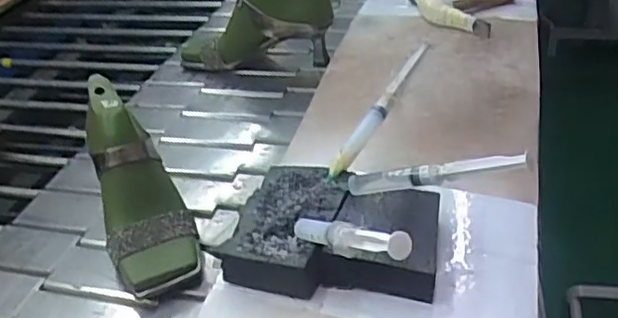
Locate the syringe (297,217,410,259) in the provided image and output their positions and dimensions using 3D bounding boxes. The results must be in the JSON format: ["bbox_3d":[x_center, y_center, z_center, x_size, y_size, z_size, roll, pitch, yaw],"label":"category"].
[{"bbox_3d":[0.019,0.053,0.446,0.023,0.016,0.157,-22,8,-22],"label":"syringe"}]

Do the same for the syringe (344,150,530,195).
[{"bbox_3d":[0.093,0.011,0.504,0.153,0.021,0.012,-11,26,37],"label":"syringe"}]

